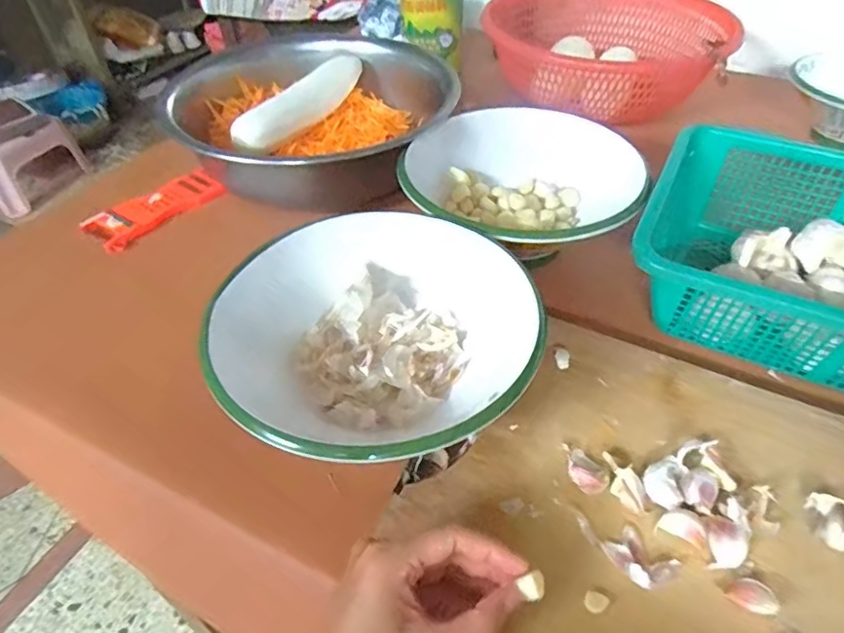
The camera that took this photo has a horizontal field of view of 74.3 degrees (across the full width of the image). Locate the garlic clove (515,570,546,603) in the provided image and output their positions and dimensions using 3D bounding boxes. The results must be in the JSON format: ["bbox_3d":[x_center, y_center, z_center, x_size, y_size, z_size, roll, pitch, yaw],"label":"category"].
[{"bbox_3d":[0.060,0.145,0.299,0.013,0.008,0.012,-23,51,-17],"label":"garlic clove"}]

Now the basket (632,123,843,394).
[{"bbox_3d":[0.364,-0.046,0.484,0.319,0.096,0.237,20,49,19],"label":"basket"}]

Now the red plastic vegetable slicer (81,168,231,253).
[{"bbox_3d":[-0.308,-0.129,0.650,0.061,0.020,0.149,33,54,29],"label":"red plastic vegetable slicer"}]

